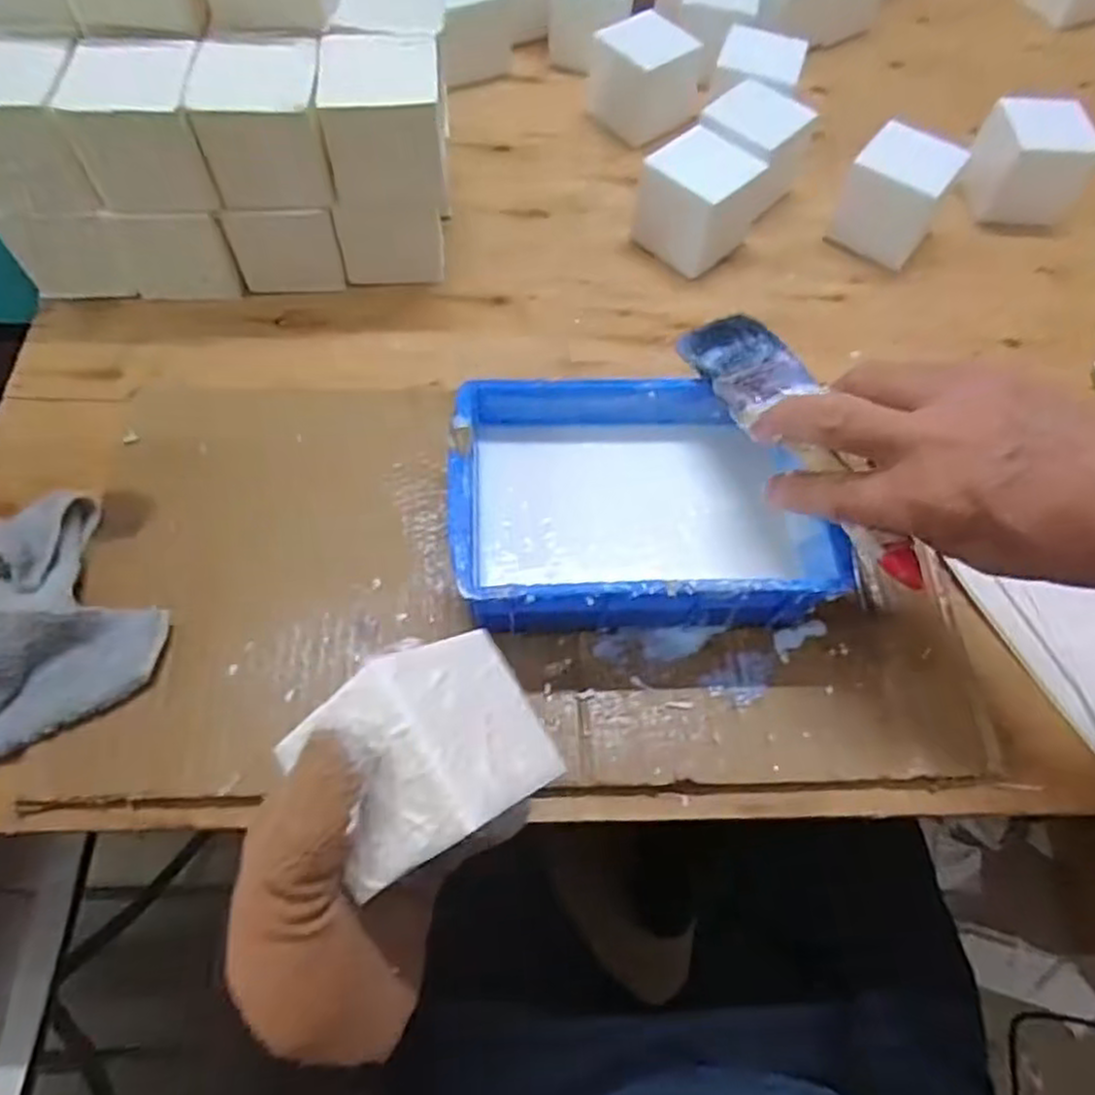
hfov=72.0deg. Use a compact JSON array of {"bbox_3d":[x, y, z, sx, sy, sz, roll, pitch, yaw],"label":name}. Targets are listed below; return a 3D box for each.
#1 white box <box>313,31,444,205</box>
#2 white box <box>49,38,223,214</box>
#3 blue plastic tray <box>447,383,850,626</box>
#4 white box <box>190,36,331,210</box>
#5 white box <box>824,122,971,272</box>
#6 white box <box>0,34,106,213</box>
[{"bbox_3d":[-0.099,-0.265,0.471,0.069,0.070,0.061,-2,62,-4],"label":"white box"},{"bbox_3d":[-0.241,-0.256,0.459,0.069,0.068,0.069,-2,62,-4],"label":"white box"},{"bbox_3d":[0.047,-0.020,0.424,0.197,0.069,0.148,-3,62,-4],"label":"blue plastic tray"},{"bbox_3d":[-0.172,-0.259,0.466,0.067,0.071,0.065,-2,62,-4],"label":"white box"},{"bbox_3d":[0.263,-0.265,0.571,0.068,0.067,0.070,35,66,15],"label":"white box"},{"bbox_3d":[-0.317,-0.257,0.456,0.073,0.069,0.073,-6,63,-6],"label":"white box"}]

